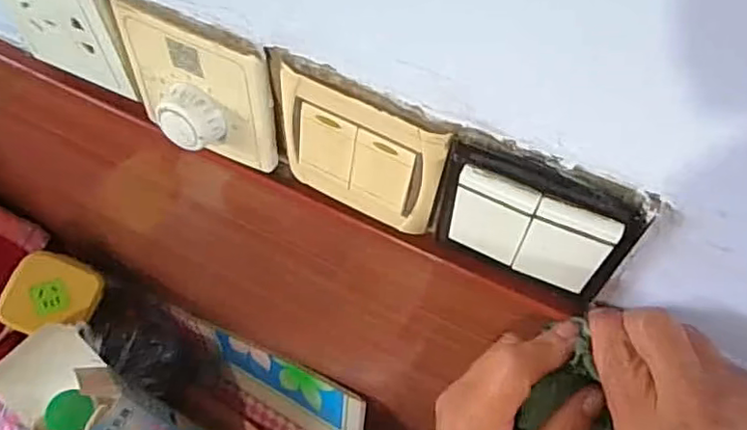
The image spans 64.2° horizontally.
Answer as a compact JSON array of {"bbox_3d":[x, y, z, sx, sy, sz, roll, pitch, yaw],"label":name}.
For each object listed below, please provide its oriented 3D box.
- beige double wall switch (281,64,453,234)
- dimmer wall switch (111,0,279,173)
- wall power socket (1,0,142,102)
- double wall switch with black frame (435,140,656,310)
[{"bbox_3d":[-0.008,-0.026,0.290,0.083,0.080,0.010,23,61,12],"label":"beige double wall switch"},{"bbox_3d":[-0.094,-0.059,0.305,0.082,0.079,0.028,23,61,12],"label":"dimmer wall switch"},{"bbox_3d":[-0.168,-0.105,0.322,0.086,0.078,0.011,25,61,13],"label":"wall power socket"},{"bbox_3d":[0.070,0.007,0.273,0.083,0.081,0.011,22,61,11],"label":"double wall switch with black frame"}]

